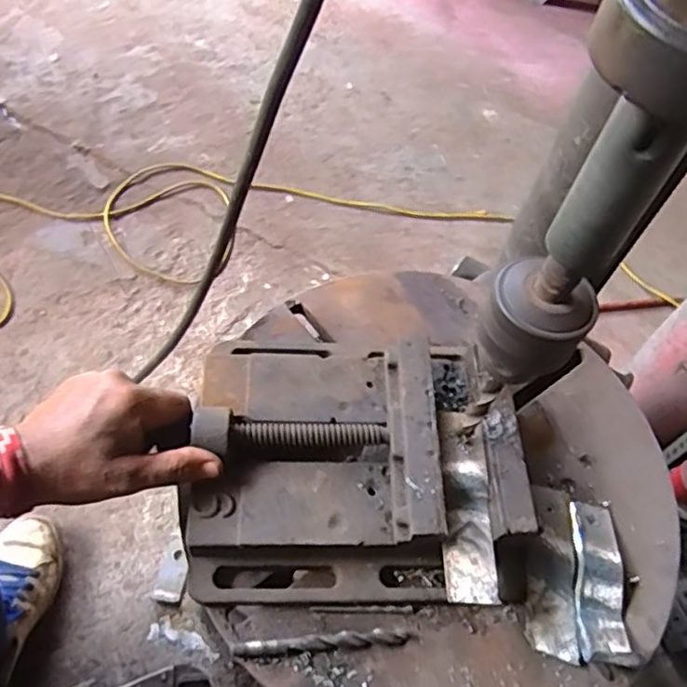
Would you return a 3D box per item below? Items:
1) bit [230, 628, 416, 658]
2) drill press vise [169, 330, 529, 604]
[{"bbox_3d":[-0.013,0.194,0.414,0.116,0.009,0.011,0,58,-9],"label":"bit"},{"bbox_3d":[0.008,0.078,0.469,0.227,0.075,0.209,1,55,-3],"label":"drill press vise"}]

